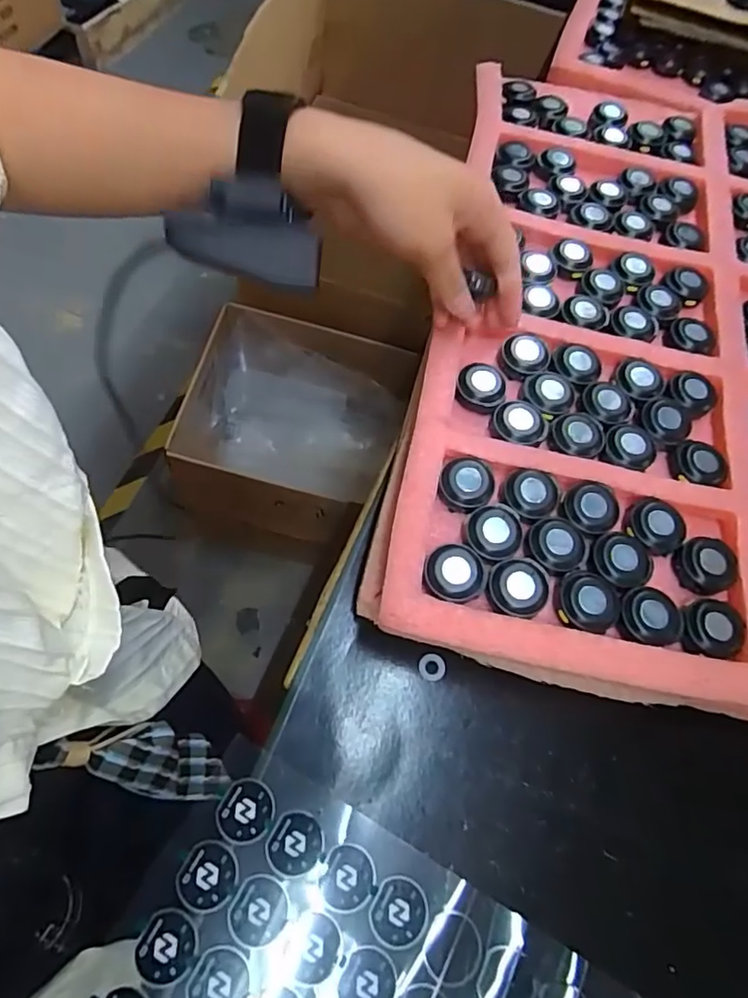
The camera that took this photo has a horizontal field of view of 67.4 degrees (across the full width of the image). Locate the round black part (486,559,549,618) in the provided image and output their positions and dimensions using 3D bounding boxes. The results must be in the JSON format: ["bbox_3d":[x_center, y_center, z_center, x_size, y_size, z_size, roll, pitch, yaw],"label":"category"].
[{"bbox_3d":[0.072,0.043,0.277,0.031,0.011,0.028,-31,74,-18],"label":"round black part"}]

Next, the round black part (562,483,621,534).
[{"bbox_3d":[0.116,0.003,0.296,0.027,0.008,0.028,3,66,-6],"label":"round black part"}]

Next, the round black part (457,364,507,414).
[{"bbox_3d":[0.063,-0.065,0.328,0.028,0.011,0.029,3,66,-6],"label":"round black part"}]

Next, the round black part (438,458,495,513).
[{"bbox_3d":[0.050,-0.008,0.299,0.027,0.013,0.028,3,66,-6],"label":"round black part"}]

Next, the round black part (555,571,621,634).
[{"bbox_3d":[0.105,0.051,0.275,0.029,0.006,0.029,3,66,-6],"label":"round black part"}]

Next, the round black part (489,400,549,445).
[{"bbox_3d":[0.082,-0.042,0.318,0.030,0.011,0.027,-13,69,-12],"label":"round black part"}]

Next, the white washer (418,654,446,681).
[{"bbox_3d":[0.031,0.090,0.299,0.014,0.004,0.014,3,66,-6],"label":"white washer"}]

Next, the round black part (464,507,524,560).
[{"bbox_3d":[0.062,0.017,0.287,0.028,0.009,0.027,3,66,-6],"label":"round black part"}]

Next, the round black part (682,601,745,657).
[{"bbox_3d":[0.168,0.063,0.274,0.029,0.007,0.031,3,66,-6],"label":"round black part"}]

